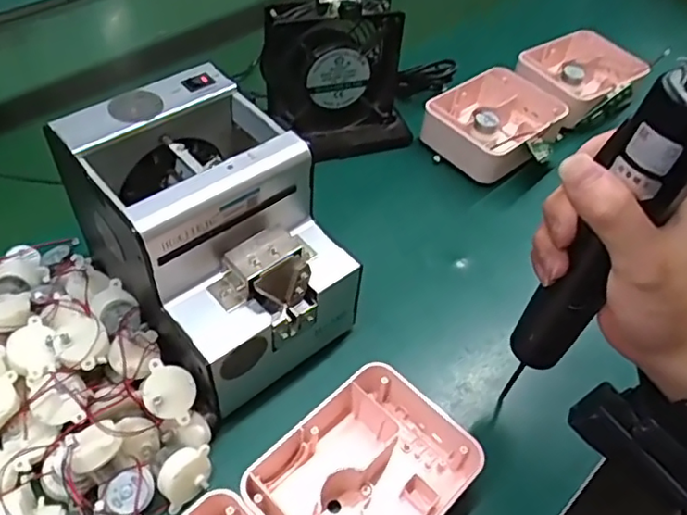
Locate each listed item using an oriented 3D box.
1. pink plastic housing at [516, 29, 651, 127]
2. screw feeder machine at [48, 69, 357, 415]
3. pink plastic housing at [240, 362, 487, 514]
[{"bbox_3d":[0.259,-0.205,0.678,0.135,0.045,0.110,-29,55,-26],"label":"pink plastic housing"},{"bbox_3d":[-0.089,-0.013,0.422,0.123,0.151,0.168,-32,57,-28],"label":"screw feeder machine"},{"bbox_3d":[0.012,0.134,0.374,0.104,0.037,0.125,36,55,26],"label":"pink plastic housing"}]

